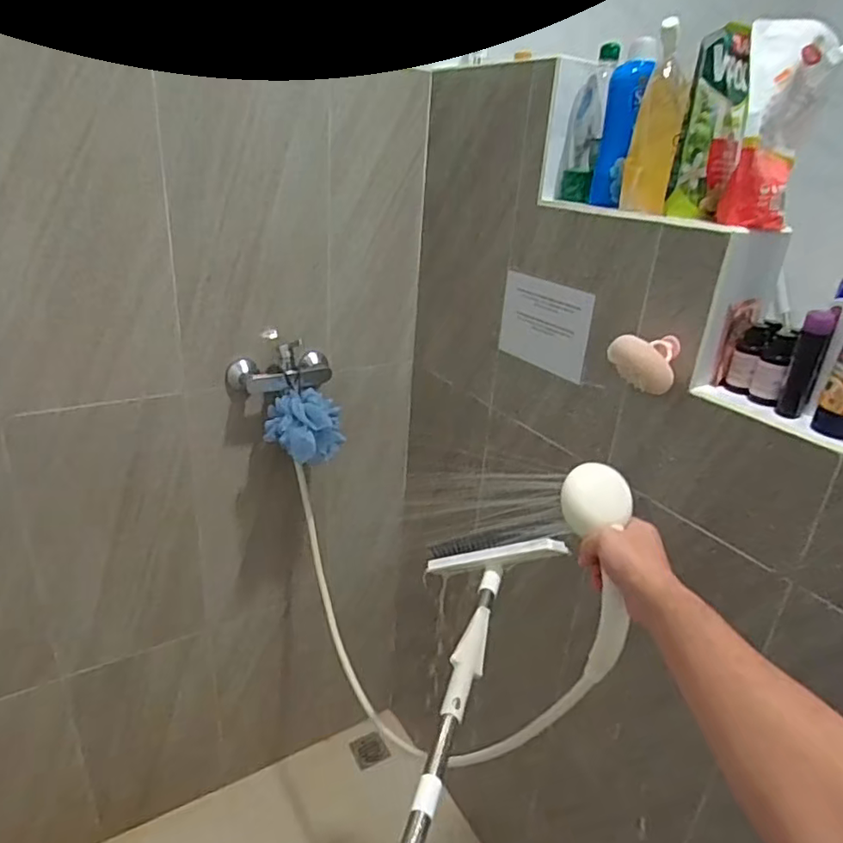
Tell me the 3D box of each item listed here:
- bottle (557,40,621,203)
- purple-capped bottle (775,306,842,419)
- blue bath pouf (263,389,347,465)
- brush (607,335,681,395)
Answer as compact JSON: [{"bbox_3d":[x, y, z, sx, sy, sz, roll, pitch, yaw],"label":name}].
[{"bbox_3d":[0.252,-0.457,0.916,0.066,0.216,0.057,13,23,14],"label":"bottle"},{"bbox_3d":[0.464,-0.070,0.713,0.036,0.127,0.038,22,27,33],"label":"purple-capped bottle"},{"bbox_3d":[-0.225,0.011,1.149,0.148,0.112,0.097,1,23,-13],"label":"blue bath pouf"},{"bbox_3d":[0.297,-0.082,0.804,0.089,0.063,0.062,15,24,19],"label":"brush"}]

